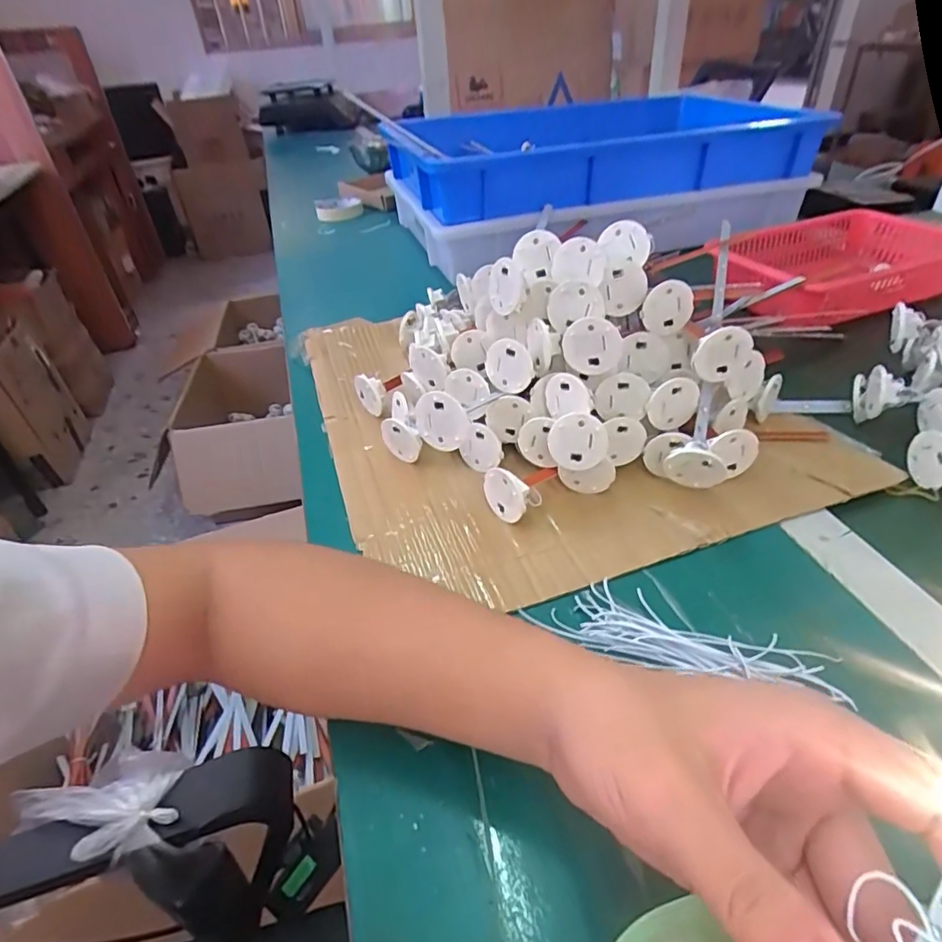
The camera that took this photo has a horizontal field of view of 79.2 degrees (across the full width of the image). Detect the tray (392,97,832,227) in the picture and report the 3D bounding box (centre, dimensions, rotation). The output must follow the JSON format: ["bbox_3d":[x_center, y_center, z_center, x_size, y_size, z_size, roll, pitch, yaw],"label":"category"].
[{"bbox_3d":[0.168,-0.478,0.835,0.550,0.082,0.373,-13,40,-9],"label":"tray"}]

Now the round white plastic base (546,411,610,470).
[{"bbox_3d":[0.070,-0.020,0.377,0.038,0.038,0.007,-20,18,18],"label":"round white plastic base"}]

